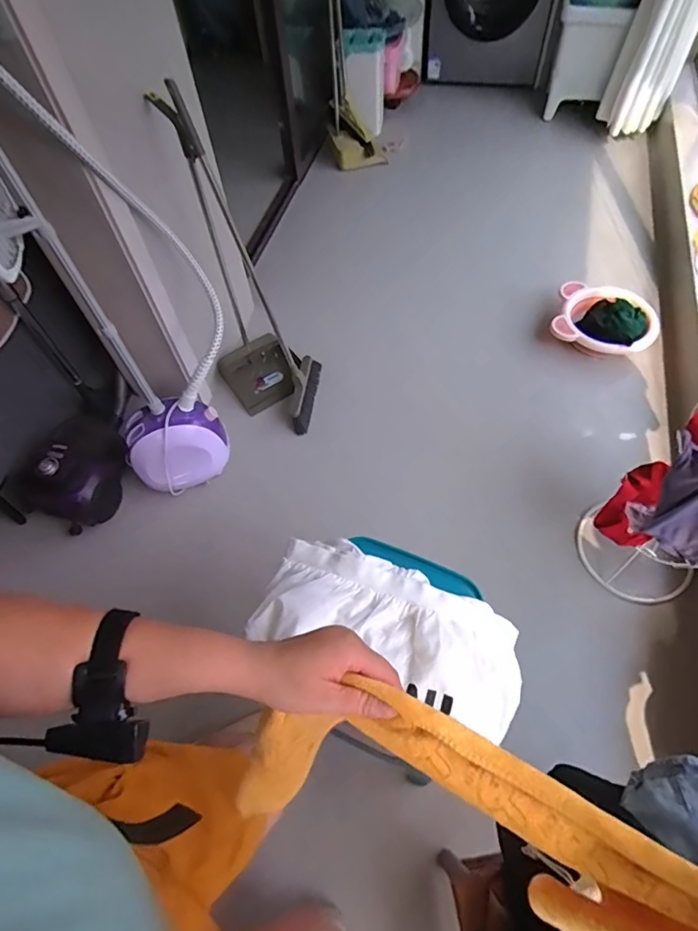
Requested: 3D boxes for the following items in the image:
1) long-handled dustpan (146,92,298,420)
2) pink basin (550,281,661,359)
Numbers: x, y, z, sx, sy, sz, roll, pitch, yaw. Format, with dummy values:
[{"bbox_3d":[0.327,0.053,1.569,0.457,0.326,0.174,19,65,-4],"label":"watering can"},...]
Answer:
[{"bbox_3d":[-0.324,-0.492,1.353,0.205,0.794,0.275,-17,60,-6],"label":"long-handled dustpan"},{"bbox_3d":[0.850,-0.484,1.673,0.305,0.105,0.305,-2,59,3],"label":"pink basin"}]

